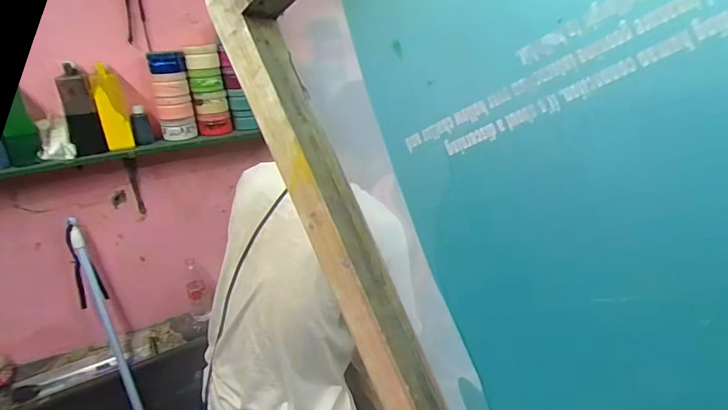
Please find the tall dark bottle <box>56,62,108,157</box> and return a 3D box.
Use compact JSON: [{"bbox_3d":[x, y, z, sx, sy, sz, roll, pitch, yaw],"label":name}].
[{"bbox_3d":[-0.669,-0.221,1.008,0.072,0.197,0.056,-21,30,-29],"label":"tall dark bottle"}]

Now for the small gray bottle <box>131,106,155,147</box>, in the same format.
[{"bbox_3d":[-0.571,-0.207,1.102,0.044,0.077,0.054,-16,28,-20],"label":"small gray bottle"}]

